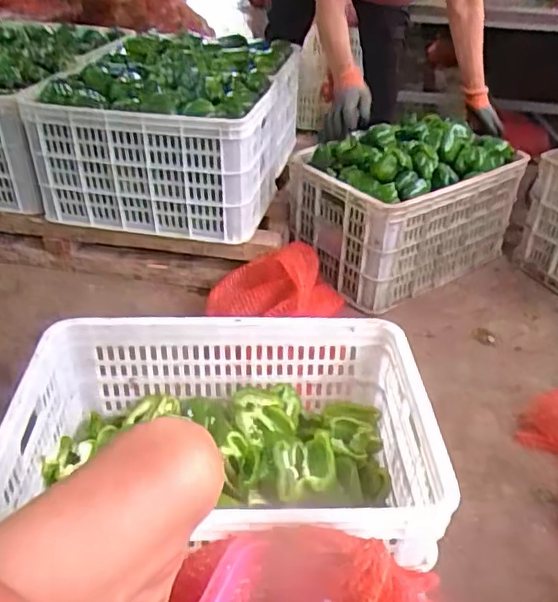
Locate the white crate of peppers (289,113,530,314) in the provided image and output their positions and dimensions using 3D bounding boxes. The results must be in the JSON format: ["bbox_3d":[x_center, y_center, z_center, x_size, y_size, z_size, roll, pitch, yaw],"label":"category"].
[{"bbox_3d":[0.312,-0.246,1.518,0.526,0.326,0.318,-21,41,-28],"label":"white crate of peppers"}]

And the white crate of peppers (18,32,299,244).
[{"bbox_3d":[-0.240,-0.438,1.509,0.481,0.302,0.624,7,36,8],"label":"white crate of peppers"}]

